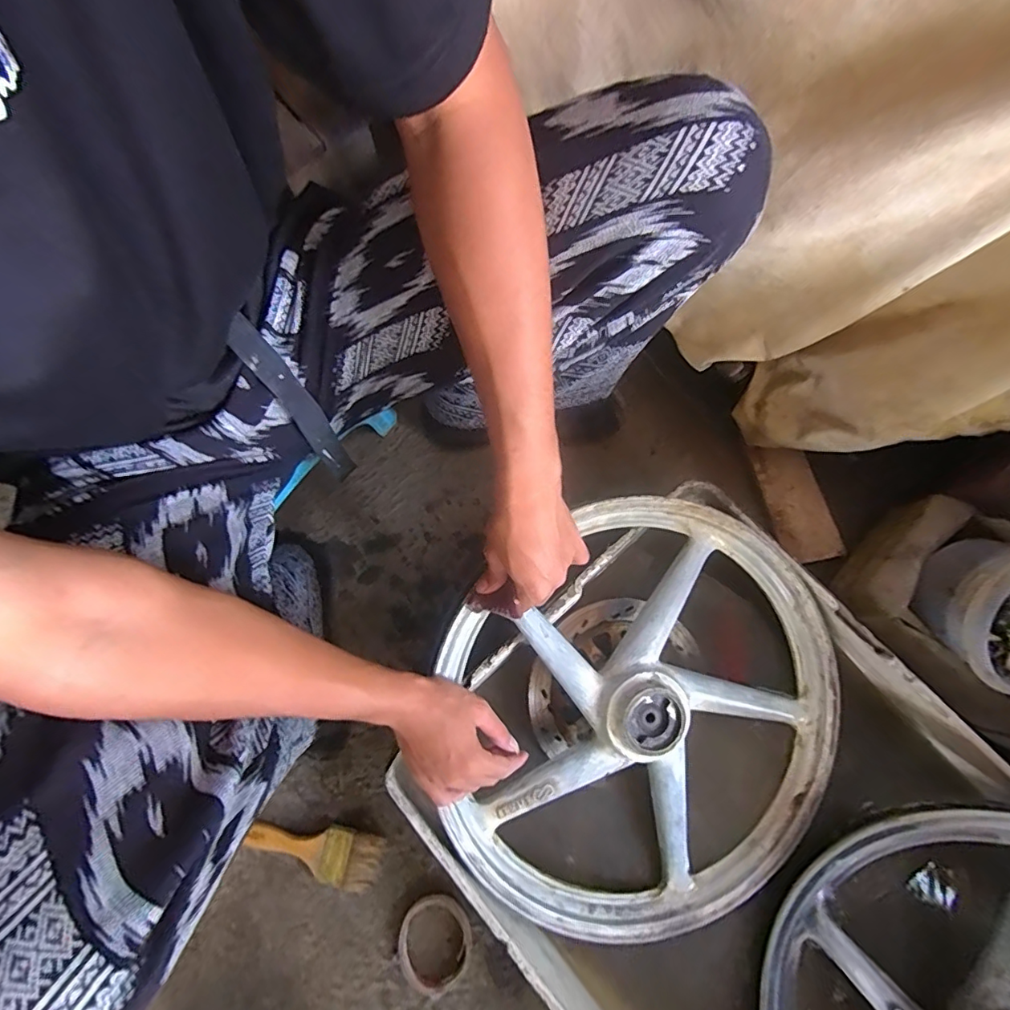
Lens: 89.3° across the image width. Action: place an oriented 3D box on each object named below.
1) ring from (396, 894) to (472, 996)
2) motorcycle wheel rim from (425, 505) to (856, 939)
[{"bbox_3d":[-0.079,0.480,0.559,0.079,0.011,0.084,0,75,2],"label":"ring"},{"bbox_3d":[0.151,0.213,0.562,0.440,0.100,0.440,0,88,-10],"label":"motorcycle wheel rim"}]

